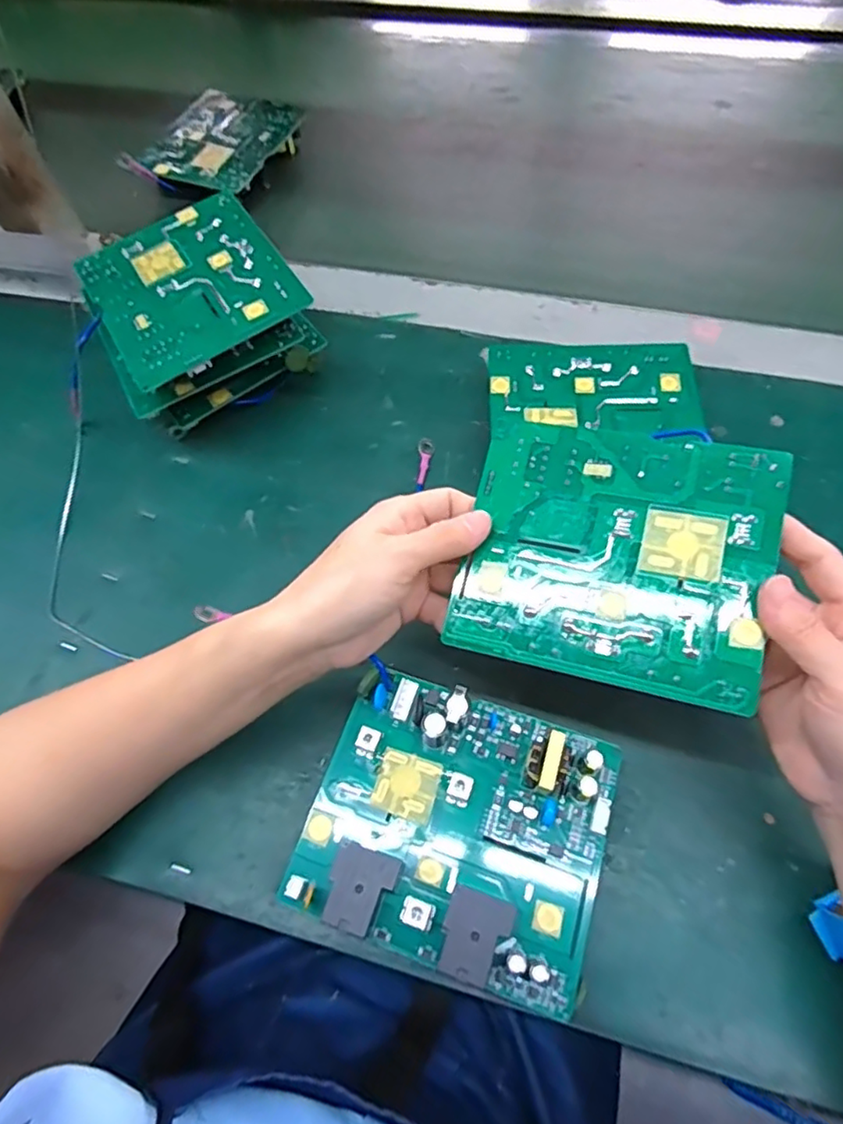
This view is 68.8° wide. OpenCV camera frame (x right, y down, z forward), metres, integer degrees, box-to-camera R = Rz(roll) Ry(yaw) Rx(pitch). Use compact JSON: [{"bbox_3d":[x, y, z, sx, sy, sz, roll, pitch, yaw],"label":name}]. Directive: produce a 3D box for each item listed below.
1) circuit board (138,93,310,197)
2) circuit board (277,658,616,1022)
[{"bbox_3d":[-0.181,-0.382,0.565,0.114,0.022,0.131,23,67,14],"label":"circuit board"},{"bbox_3d":[0.016,0.115,0.275,0.129,0.025,0.111,16,66,11],"label":"circuit board"}]

